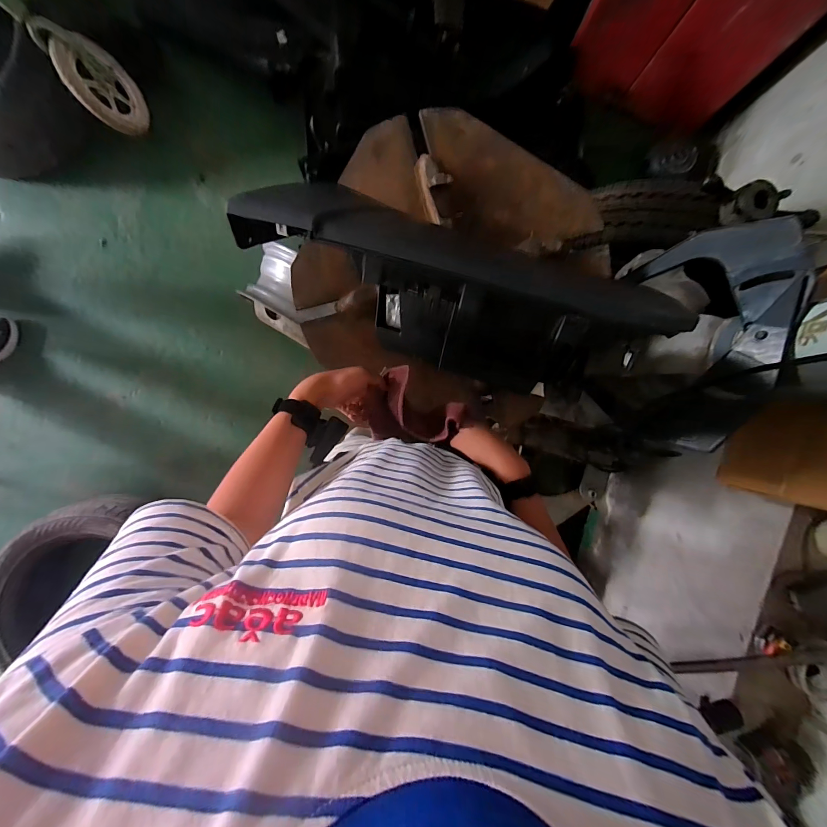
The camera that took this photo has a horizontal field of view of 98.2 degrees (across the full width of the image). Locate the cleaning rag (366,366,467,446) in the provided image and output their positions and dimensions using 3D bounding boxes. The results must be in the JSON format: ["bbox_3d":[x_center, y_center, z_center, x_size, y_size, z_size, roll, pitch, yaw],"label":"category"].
[{"bbox_3d":[0.004,-0.012,0.515,0.129,0.059,0.107,3,94,-3],"label":"cleaning rag"}]

